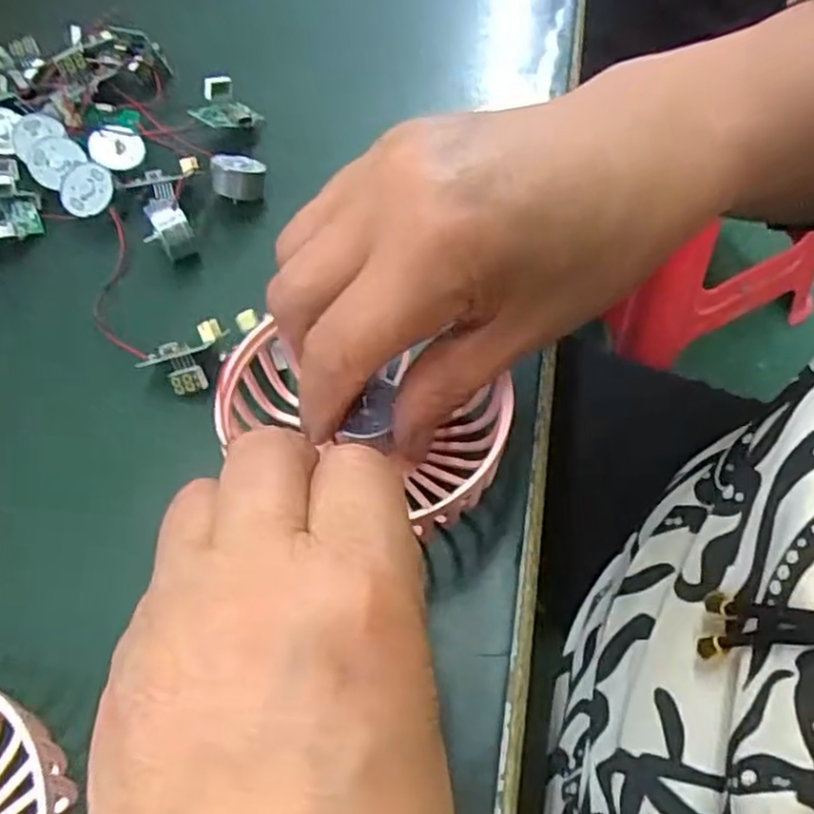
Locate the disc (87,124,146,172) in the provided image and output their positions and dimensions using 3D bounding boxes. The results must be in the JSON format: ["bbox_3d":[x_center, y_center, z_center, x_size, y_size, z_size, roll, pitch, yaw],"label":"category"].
[{"bbox_3d":[-0.130,-0.115,0.317,0.023,0.019,0.004,7,14,-9],"label":"disc"}]

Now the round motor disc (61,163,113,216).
[{"bbox_3d":[-0.136,-0.093,0.303,0.021,0.004,0.022,0,86,1],"label":"round motor disc"}]

